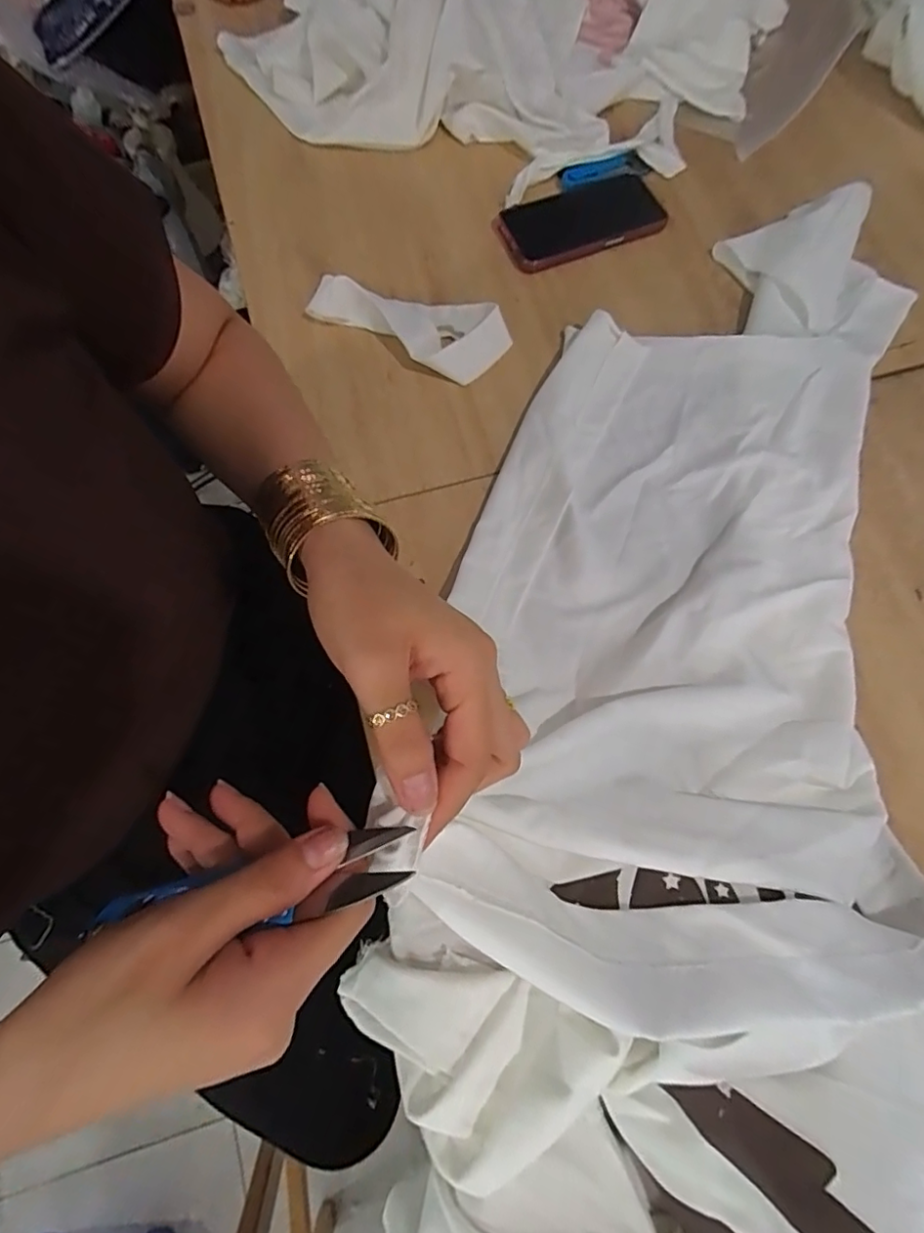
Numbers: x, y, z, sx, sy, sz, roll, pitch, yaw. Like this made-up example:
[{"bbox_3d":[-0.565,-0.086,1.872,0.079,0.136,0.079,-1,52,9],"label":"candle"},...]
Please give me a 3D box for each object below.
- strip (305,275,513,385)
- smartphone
[{"bbox_3d":[-0.052,-0.275,0.521,0.186,0.031,0.070,19,74,5],"label":"strip"},{"bbox_3d":[0.121,-0.408,0.575,0.170,0.014,0.089,-18,74,-6],"label":"smartphone"}]

